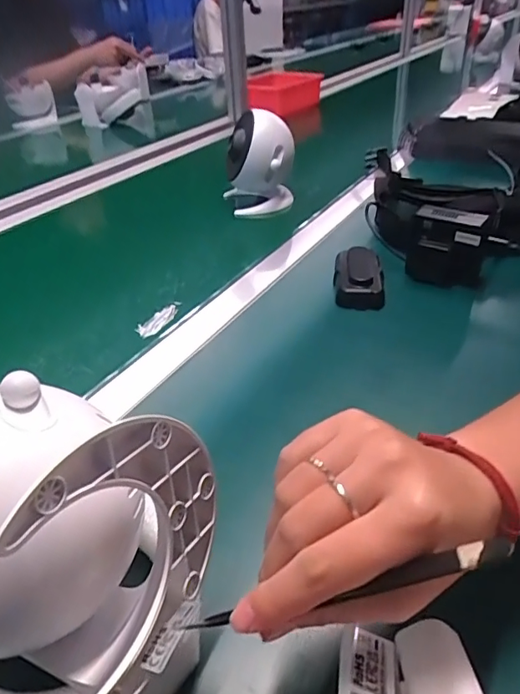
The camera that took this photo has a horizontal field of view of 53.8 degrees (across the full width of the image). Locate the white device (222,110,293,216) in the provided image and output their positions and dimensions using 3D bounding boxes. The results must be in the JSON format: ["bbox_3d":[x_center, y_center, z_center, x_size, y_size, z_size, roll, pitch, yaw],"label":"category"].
[{"bbox_3d":[0.000,-0.278,0.779,0.101,0.144,0.091,0,36,3],"label":"white device"}]

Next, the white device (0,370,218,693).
[{"bbox_3d":[-0.083,0.078,0.220,0.107,0.115,0.095,11,38,17],"label":"white device"}]

